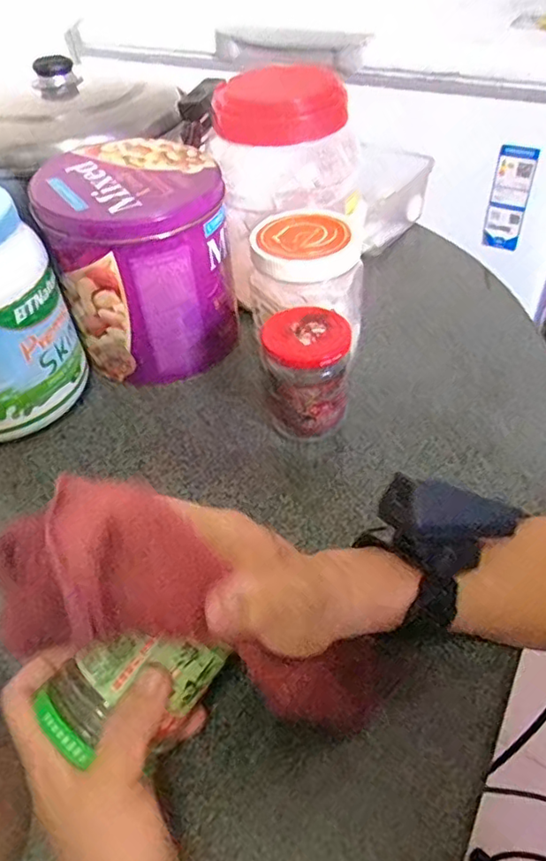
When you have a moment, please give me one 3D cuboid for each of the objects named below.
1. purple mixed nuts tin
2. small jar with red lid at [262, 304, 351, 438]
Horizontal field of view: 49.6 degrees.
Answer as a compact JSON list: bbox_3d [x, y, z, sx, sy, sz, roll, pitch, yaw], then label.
[{"bbox_3d":[-0.110,-0.148,0.524,0.139,0.159,0.131,-11,45,-5],"label":"purple mixed nuts tin"},{"bbox_3d":[0.027,-0.040,0.464,0.062,0.094,0.057,-3,45,3],"label":"small jar with red lid"}]

